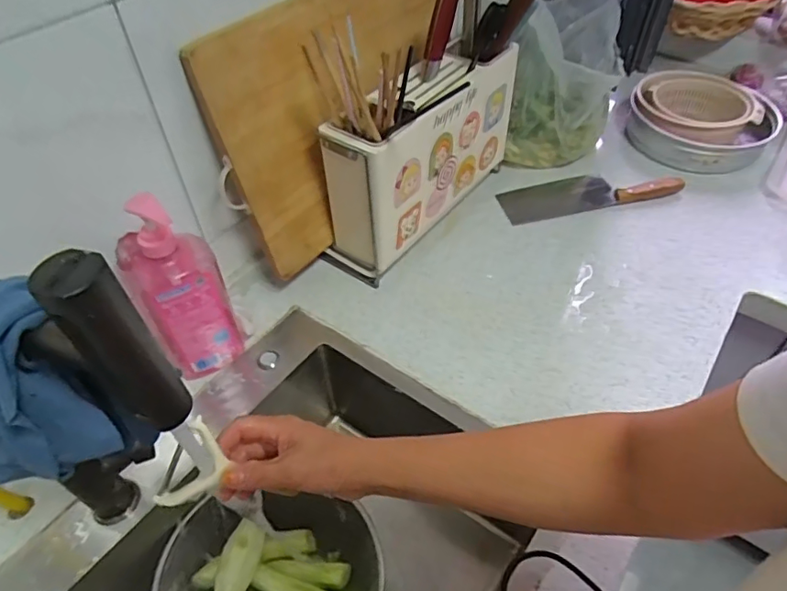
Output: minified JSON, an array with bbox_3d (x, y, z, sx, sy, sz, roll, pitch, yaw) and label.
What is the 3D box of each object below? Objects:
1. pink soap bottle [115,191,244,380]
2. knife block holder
[{"bbox_3d":[-0.245,-0.004,0.613,0.095,0.267,0.070,-25,52,-19],"label":"pink soap bottle"},{"bbox_3d":[0.047,-0.210,0.812,0.114,0.244,0.354,26,54,23],"label":"knife block holder"}]

